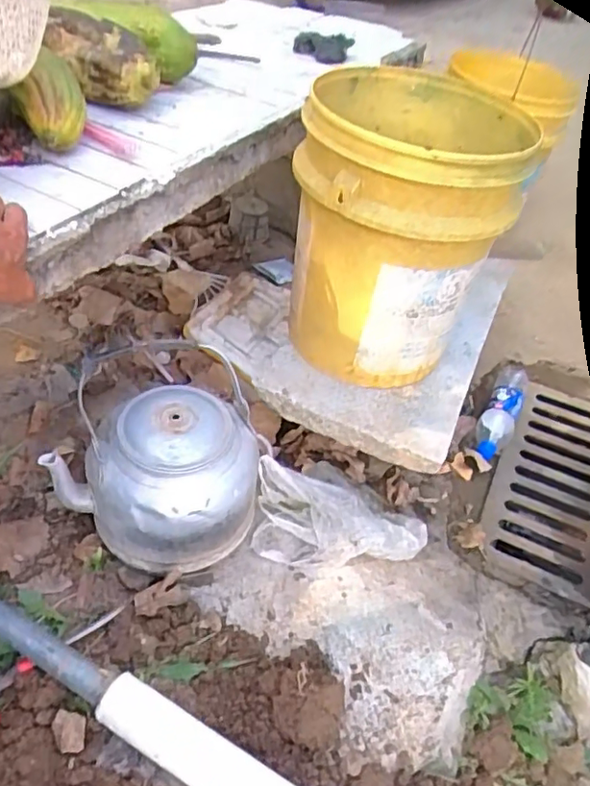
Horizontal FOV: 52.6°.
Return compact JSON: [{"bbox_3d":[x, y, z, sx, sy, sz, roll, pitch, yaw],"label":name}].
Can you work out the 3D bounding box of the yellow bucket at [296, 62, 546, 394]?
[{"bbox_3d":[0.151,-0.235,0.893,0.287,0.364,0.324,12,43,8],"label":"yellow bucket"}]

